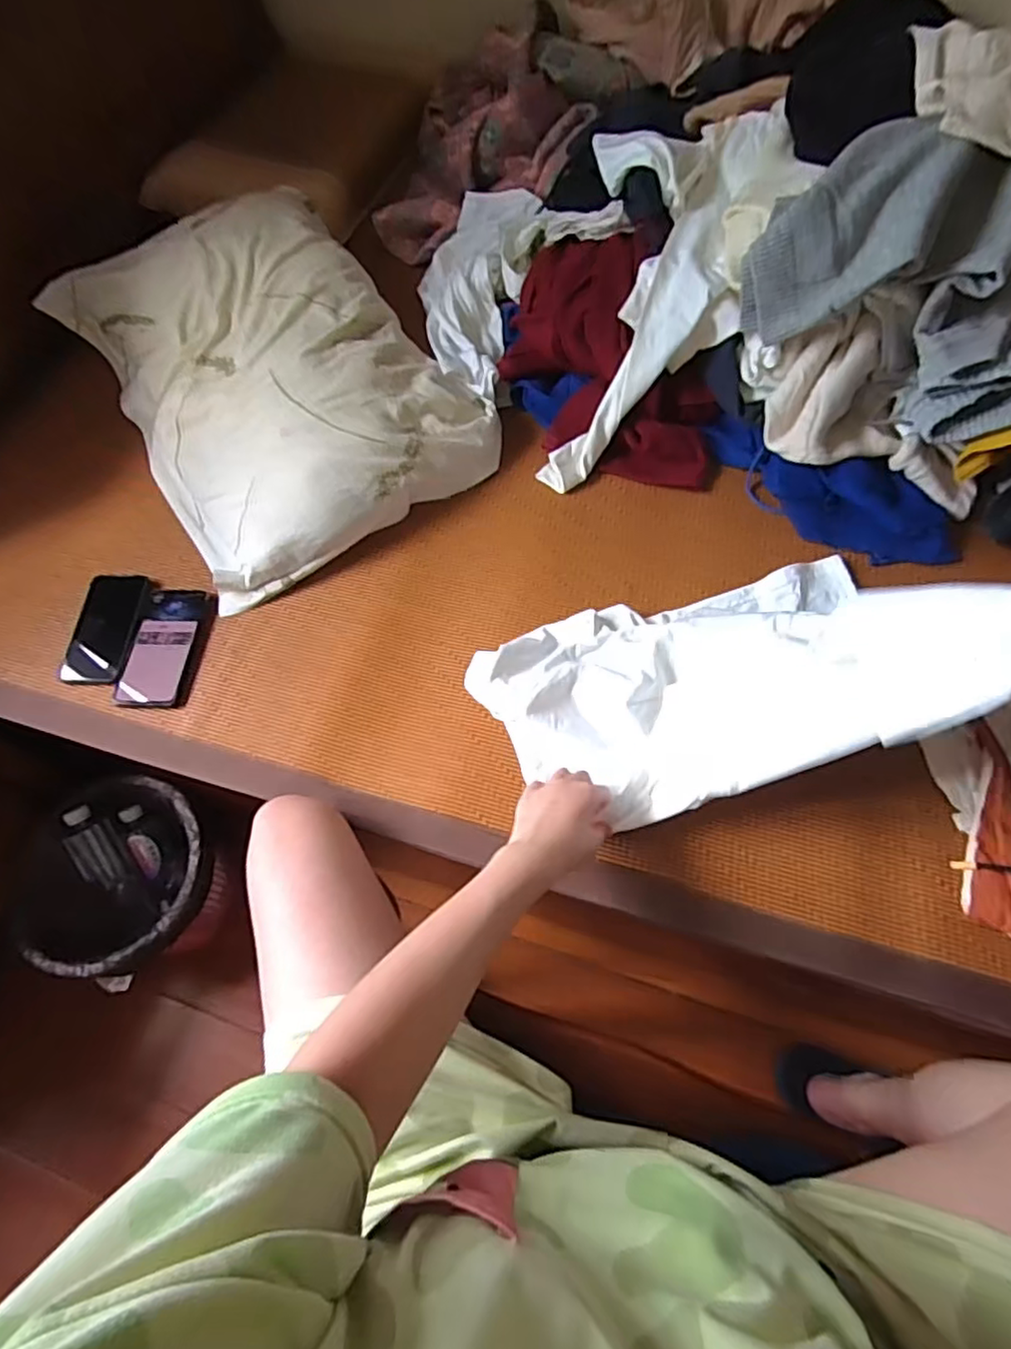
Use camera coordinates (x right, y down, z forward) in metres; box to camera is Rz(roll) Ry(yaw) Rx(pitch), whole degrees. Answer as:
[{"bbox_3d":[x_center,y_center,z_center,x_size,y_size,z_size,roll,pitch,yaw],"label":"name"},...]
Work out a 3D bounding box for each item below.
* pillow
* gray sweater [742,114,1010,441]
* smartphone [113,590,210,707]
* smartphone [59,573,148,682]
[{"bbox_3d":[-0.341,-0.448,0.915,0.423,0.134,0.646,-31,65,-13],"label":"pillow"},{"bbox_3d":[0.476,-0.431,0.723,0.377,0.209,0.176,22,65,14],"label":"gray sweater"},{"bbox_3d":[-0.418,-0.037,0.776,0.074,0.013,0.162,2,62,4],"label":"smartphone"},{"bbox_3d":[-0.496,-0.062,0.793,0.085,0.010,0.158,-3,62,1],"label":"smartphone"}]

